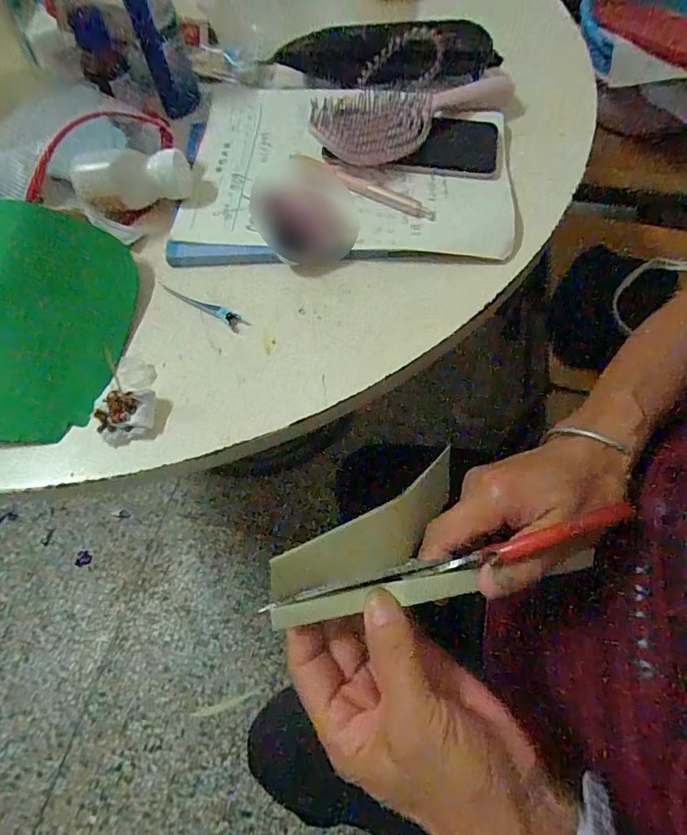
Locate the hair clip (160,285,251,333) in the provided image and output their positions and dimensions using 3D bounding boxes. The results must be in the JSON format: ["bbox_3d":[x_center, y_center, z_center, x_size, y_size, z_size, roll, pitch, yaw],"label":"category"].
[{"bbox_3d":[-0.115,-0.091,0.380,0.082,0.008,0.012,26,66,16],"label":"hair clip"}]

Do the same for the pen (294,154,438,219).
[{"bbox_3d":[0.014,-0.208,0.415,0.144,0.017,0.014,27,66,16],"label":"pen"}]

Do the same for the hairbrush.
[{"bbox_3d":[0.072,-0.297,0.441,0.230,0.032,0.069,-31,65,-14],"label":"hairbrush"}]

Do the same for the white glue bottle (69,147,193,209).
[{"bbox_3d":[-0.189,-0.214,0.413,0.099,0.035,0.034,-4,61,0],"label":"white glue bottle"}]

